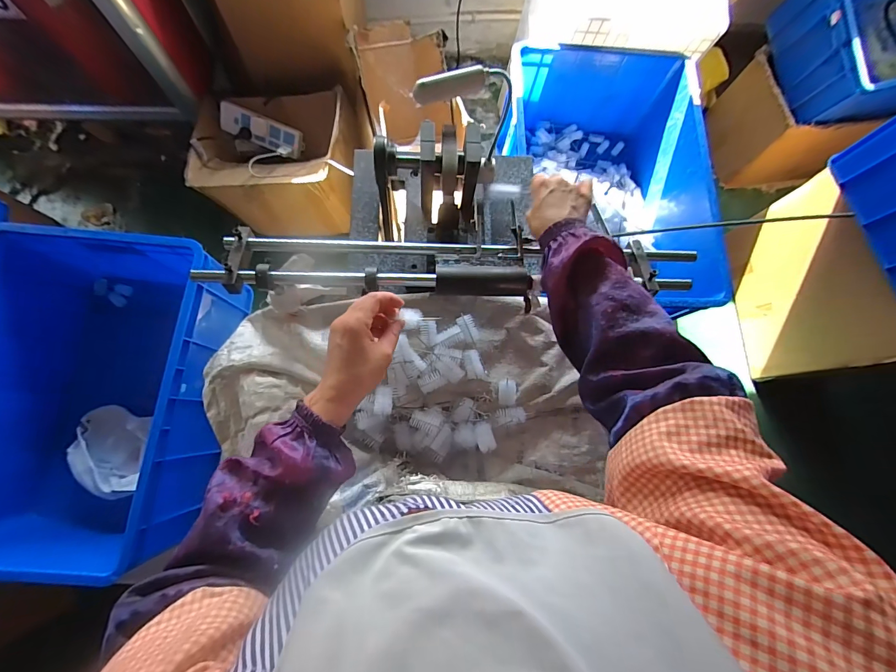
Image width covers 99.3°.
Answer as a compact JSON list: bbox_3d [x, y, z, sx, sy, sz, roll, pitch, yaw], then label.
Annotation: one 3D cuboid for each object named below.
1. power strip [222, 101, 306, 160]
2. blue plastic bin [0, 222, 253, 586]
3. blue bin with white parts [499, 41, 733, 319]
[{"bbox_3d":[-0.542,-0.596,1.106,0.231,0.027,0.078,20,113,-7],"label":"power strip"},{"bbox_3d":[-0.699,0.120,0.800,0.421,0.273,0.603,5,77,2],"label":"blue plastic bin"},{"bbox_3d":[0.339,-0.331,0.855,0.394,0.225,0.582,1,77,1],"label":"blue bin with white parts"}]

